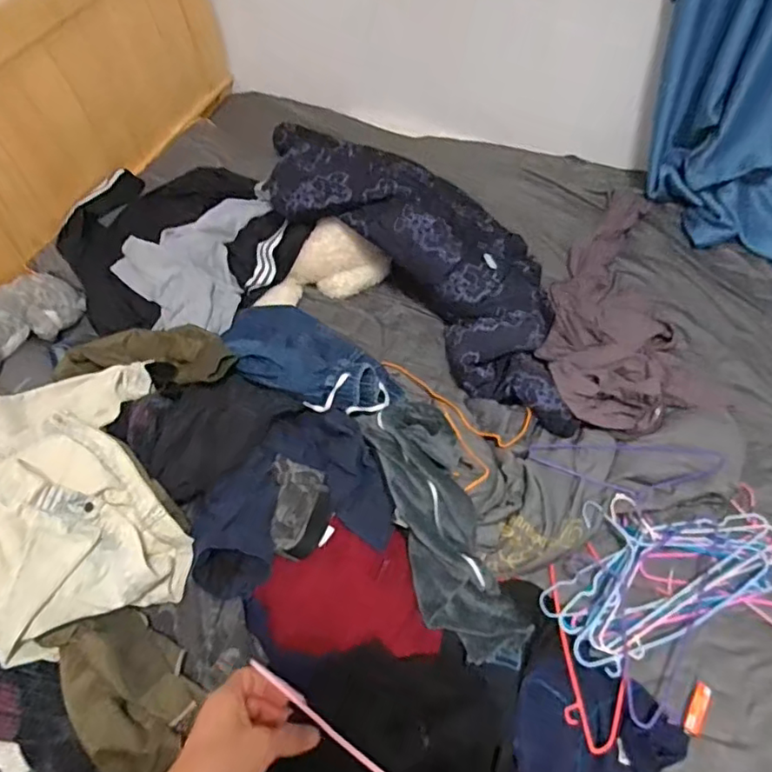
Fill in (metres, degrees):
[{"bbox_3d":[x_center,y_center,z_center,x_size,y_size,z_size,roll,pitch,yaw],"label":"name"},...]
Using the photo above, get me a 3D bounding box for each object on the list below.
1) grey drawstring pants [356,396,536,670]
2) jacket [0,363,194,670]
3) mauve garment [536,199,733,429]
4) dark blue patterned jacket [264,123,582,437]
[{"bbox_3d":[0.098,0.226,1.028,0.170,0.107,0.488,-16,57,-9],"label":"grey drawstring pants"},{"bbox_3d":[-0.536,0.172,0.972,0.303,0.190,0.470,-18,58,-11],"label":"jacket"},{"bbox_3d":[0.522,-0.210,1.355,0.364,0.087,0.716,-2,57,-5],"label":"mauve garment"},{"bbox_3d":[0.159,-0.310,1.358,0.860,0.269,0.446,36,64,22],"label":"dark blue patterned jacket"}]

